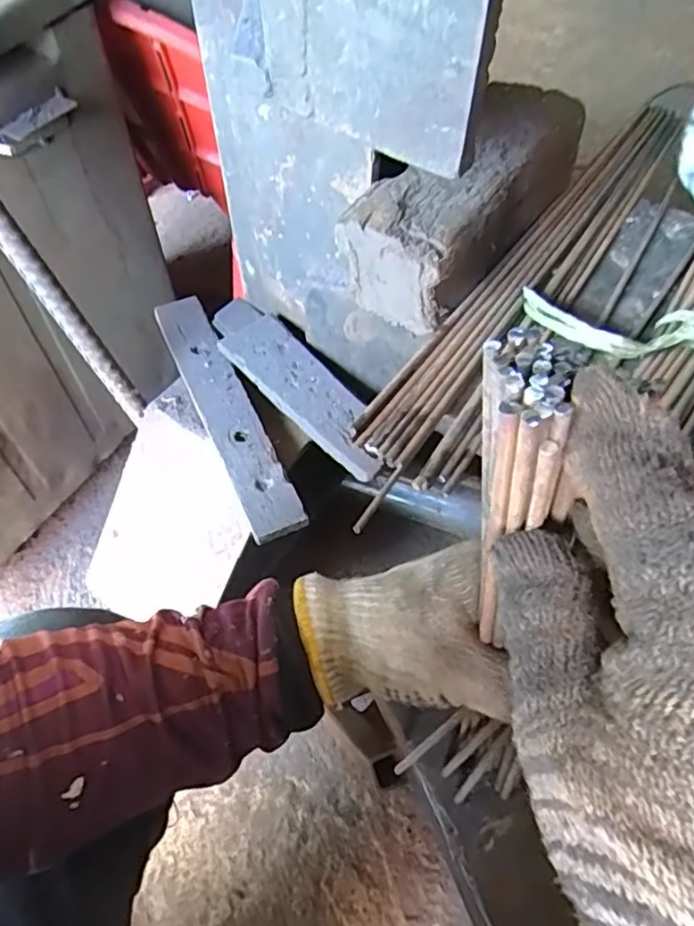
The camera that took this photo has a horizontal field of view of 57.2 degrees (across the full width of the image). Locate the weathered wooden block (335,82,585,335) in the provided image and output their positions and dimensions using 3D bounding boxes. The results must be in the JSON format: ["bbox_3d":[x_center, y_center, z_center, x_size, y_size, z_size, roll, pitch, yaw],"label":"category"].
[{"bbox_3d":[0.095,-0.207,0.496,0.089,0.069,0.228,34,64,19],"label":"weathered wooden block"}]

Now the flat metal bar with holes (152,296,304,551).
[{"bbox_3d":[-0.117,-0.054,0.604,0.048,0.012,0.292,-23,61,-13],"label":"flat metal bar with holes"}]

